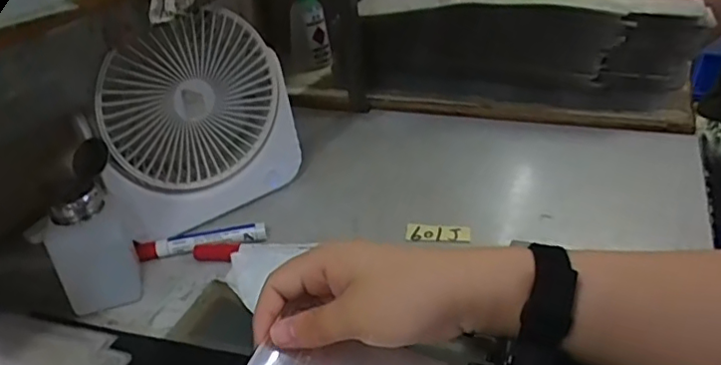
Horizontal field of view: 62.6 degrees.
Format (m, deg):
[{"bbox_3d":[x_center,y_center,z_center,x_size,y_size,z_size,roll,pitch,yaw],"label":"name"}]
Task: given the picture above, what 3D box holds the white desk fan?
[{"bbox_3d":[-0.146,-0.051,0.542,0.183,0.189,0.051,-24,37,-27],"label":"white desk fan"}]

